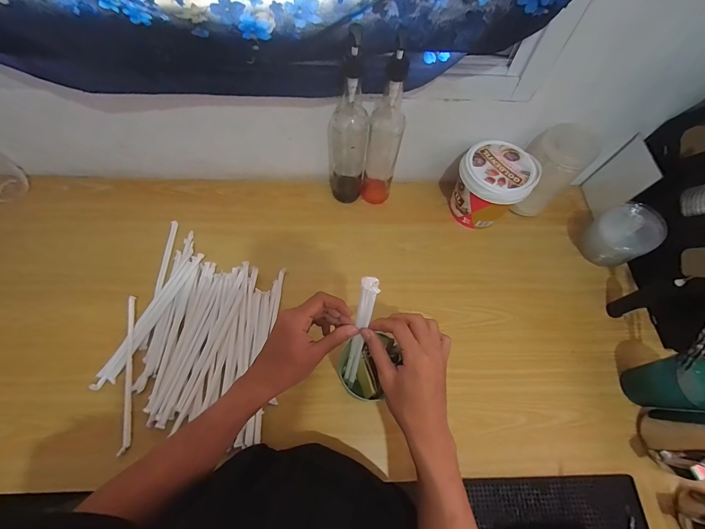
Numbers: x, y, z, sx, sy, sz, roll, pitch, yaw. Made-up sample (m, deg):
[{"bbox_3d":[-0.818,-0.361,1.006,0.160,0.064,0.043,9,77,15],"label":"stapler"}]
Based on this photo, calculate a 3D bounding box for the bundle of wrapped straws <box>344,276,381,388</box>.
[{"bbox_3d":[0.007,0.102,0.432,0.020,0.232,0.018,13,45,4],"label":"bundle of wrapped straws"}]

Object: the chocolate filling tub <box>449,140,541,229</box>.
[{"bbox_3d":[0.261,-0.144,0.625,0.121,0.125,0.118,1,65,-2],"label":"chocolate filling tub"}]

